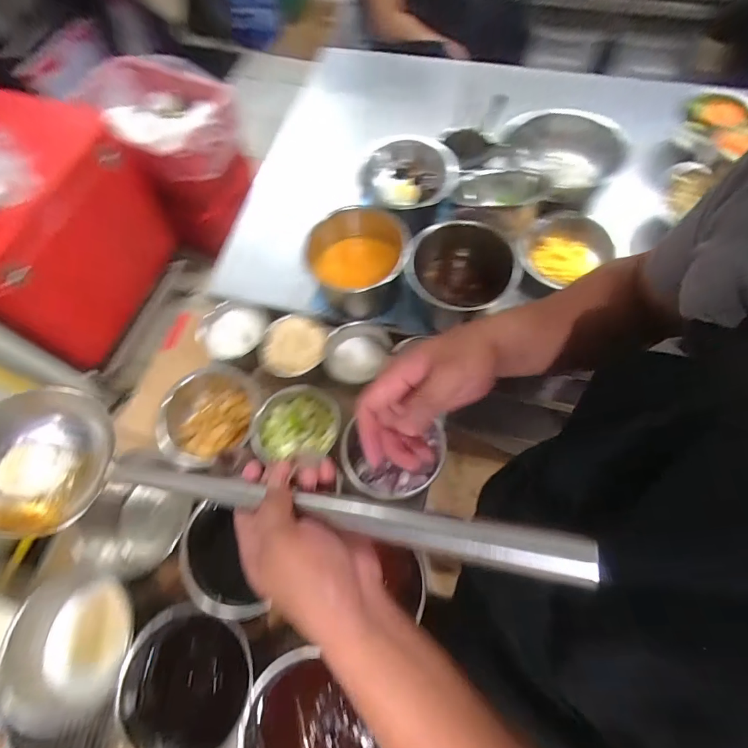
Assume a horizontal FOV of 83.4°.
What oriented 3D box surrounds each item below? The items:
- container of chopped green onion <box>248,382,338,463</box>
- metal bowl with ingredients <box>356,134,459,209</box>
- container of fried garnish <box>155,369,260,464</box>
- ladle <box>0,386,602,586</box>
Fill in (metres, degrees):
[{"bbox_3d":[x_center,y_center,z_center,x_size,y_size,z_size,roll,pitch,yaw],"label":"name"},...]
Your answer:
[{"bbox_3d":[-0.131,0.093,0.718,0.137,0.072,0.132,-1,66,2],"label":"container of chopped green onion"},{"bbox_3d":[0.061,-0.368,0.776,0.171,0.053,0.182,-1,66,2],"label":"metal bowl with ingredients"},{"bbox_3d":[-0.293,0.082,0.749,0.175,0.102,0.164,-19,66,-6],"label":"container of fried garnish"},{"bbox_3d":[-0.138,0.092,0.373,0.598,0.090,0.137,0,65,19],"label":"ladle"}]

